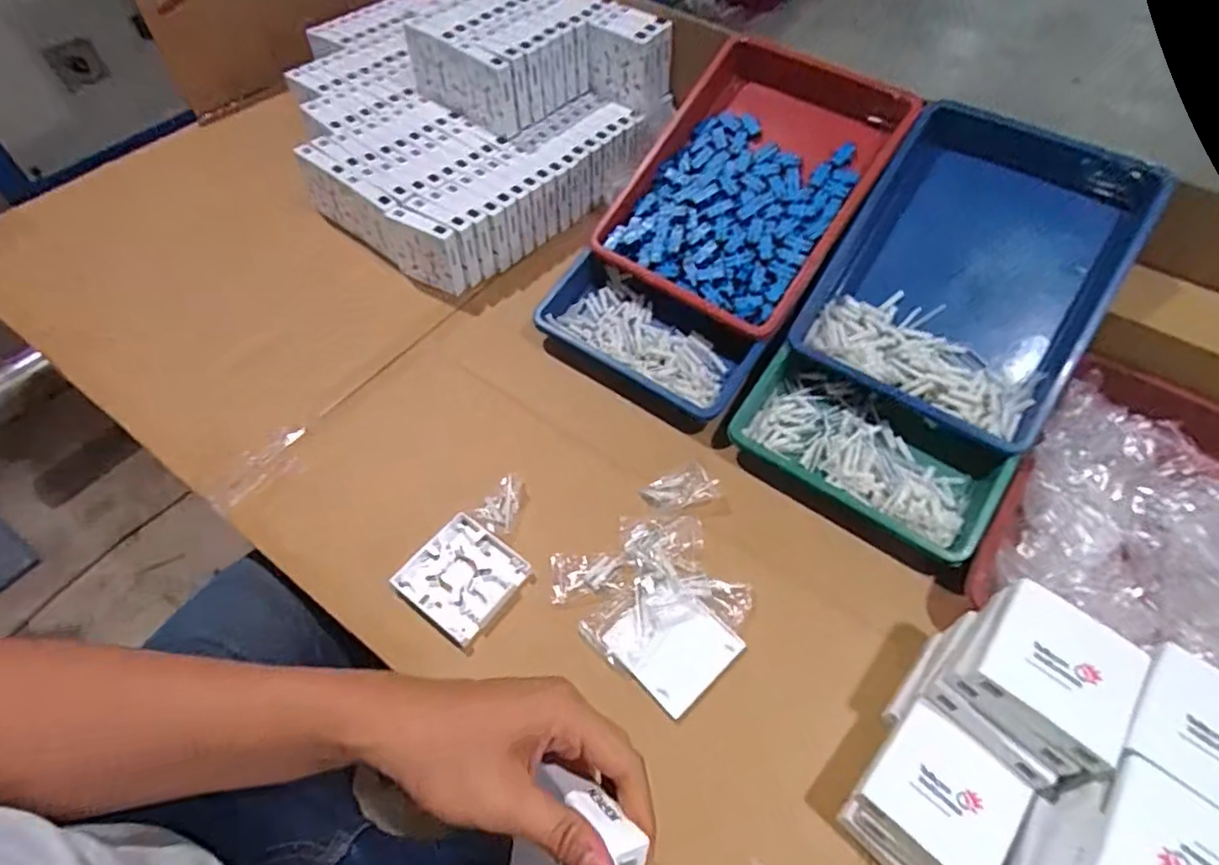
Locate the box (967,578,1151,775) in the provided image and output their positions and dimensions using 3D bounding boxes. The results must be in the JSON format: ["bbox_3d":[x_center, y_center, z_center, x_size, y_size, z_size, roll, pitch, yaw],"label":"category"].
[{"bbox_3d":[0.293,0.154,0.412,0.086,0.021,0.086,36,62,20],"label":"box"}]

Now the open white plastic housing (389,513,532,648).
[{"bbox_3d":[-0.128,0.124,0.546,0.088,0.012,0.088,34,61,19],"label":"open white plastic housing"}]

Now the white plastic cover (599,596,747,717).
[{"bbox_3d":[0.053,0.175,0.521,0.084,0.007,0.087,-38,65,-24],"label":"white plastic cover"}]

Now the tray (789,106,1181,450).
[{"bbox_3d":[0.367,-0.171,0.639,0.243,0.054,0.334,30,85,19],"label":"tray"}]

